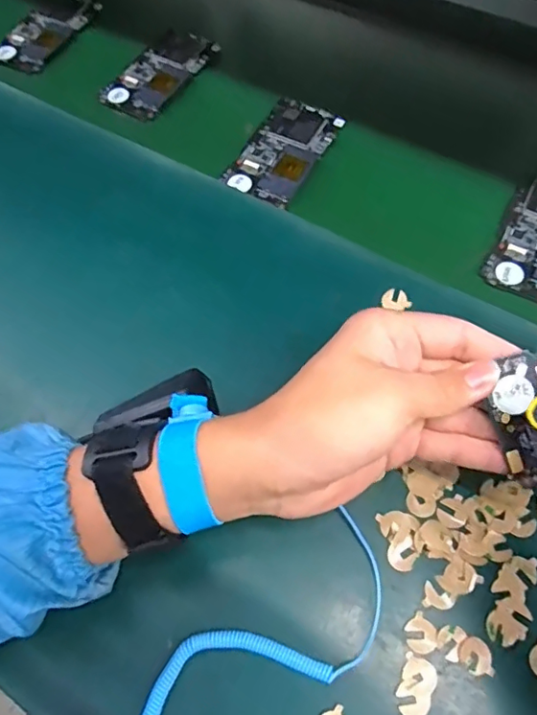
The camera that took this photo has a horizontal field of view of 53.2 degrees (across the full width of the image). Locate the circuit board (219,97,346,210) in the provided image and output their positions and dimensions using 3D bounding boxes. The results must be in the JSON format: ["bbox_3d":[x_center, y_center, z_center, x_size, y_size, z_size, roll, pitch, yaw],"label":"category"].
[{"bbox_3d":[0.014,-0.182,0.467,0.064,0.010,0.116,27,68,14],"label":"circuit board"}]

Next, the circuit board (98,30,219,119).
[{"bbox_3d":[-0.105,-0.280,0.525,0.065,0.013,0.121,26,68,14],"label":"circuit board"}]

